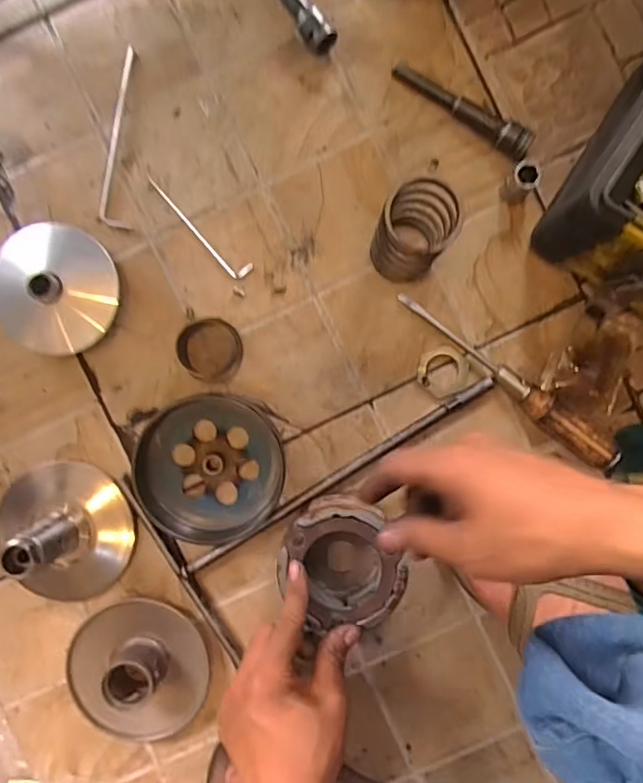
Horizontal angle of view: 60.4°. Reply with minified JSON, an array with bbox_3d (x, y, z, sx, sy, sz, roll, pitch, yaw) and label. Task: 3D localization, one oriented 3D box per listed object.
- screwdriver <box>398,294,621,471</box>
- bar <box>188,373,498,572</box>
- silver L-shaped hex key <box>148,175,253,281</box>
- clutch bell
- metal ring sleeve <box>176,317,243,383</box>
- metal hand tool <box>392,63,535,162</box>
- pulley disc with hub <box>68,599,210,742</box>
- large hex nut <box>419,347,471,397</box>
[{"bbox_3d":[0.149,-0.010,0.444,0.211,0.027,0.022,40,93,0],"label":"screwdriver"},{"bbox_3d":[0.015,0.071,0.459,0.290,0.009,0.012,-33,91,3],"label":"bar"},{"bbox_3d":[-0.103,-0.136,0.457,0.112,0.004,0.017,44,93,0],"label":"silver L-shaped hex key"},{"bbox_3d":[-0.089,0.064,0.450,0.115,0.031,0.116,0,92,2],"label":"clutch bell"},{"bbox_3d":[-0.091,-0.034,0.448,0.048,0.030,0.053,8,92,2],"label":"metal ring sleeve"},{"bbox_3d":[0.114,-0.229,0.445,0.125,0.019,0.022,34,93,0],"label":"metal hand tool"},{"bbox_3d":[-0.154,0.237,0.456,0.114,0.034,0.110,0,92,2],"label":"pulley disc with hub"},{"bbox_3d":[0.102,-0.017,0.456,0.039,0.006,0.040,39,93,0],"label":"large hex nut"}]

